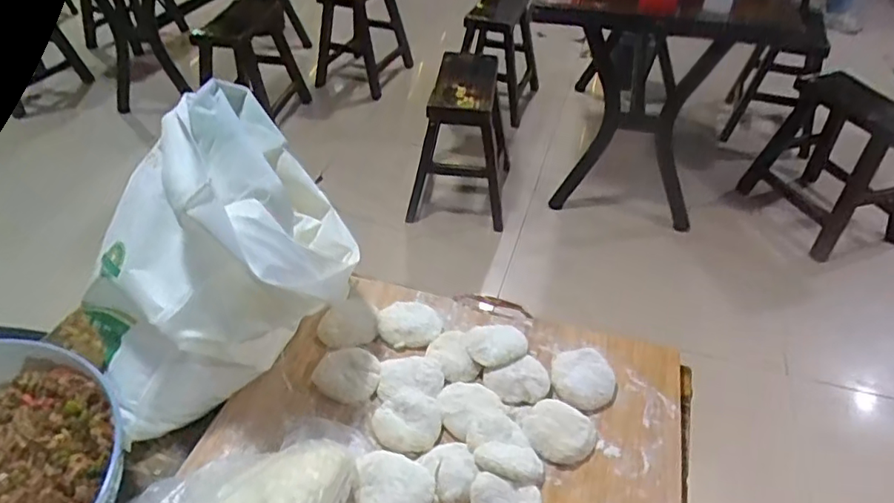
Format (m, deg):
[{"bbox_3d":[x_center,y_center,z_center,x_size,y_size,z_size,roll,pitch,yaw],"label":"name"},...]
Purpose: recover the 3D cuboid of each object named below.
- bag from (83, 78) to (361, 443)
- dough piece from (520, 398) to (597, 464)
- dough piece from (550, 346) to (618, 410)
[{"bbox_3d":[-0.236,-0.006,0.595,0.266,0.228,0.232,-13,42,-16],"label":"bag"},{"bbox_3d":[0.108,0.173,0.567,0.069,0.017,0.060,10,41,10],"label":"dough piece"},{"bbox_3d":[0.143,0.132,0.616,0.065,0.020,0.069,0,40,0],"label":"dough piece"}]

